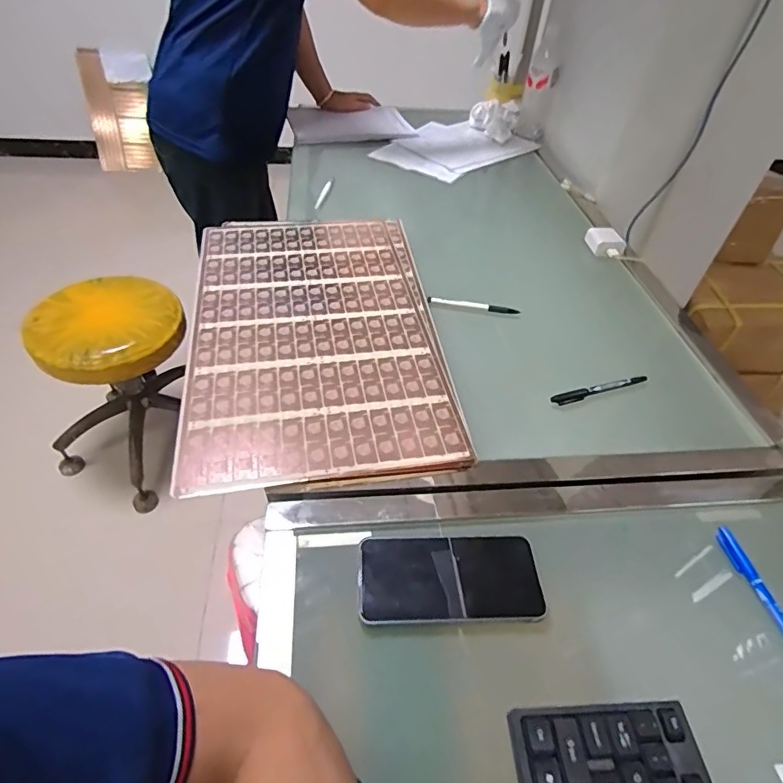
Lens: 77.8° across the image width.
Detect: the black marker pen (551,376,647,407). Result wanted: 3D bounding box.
[{"bbox_3d":[0.258,-0.003,0.602,0.139,0.016,0.011,-11,48,-14],"label":"black marker pen"}]

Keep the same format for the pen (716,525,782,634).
[{"bbox_3d":[0.331,0.186,0.427,0.015,0.012,0.139,-6,47,-9],"label":"pen"}]

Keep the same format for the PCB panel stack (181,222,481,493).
[{"bbox_3d":[-0.102,-0.094,0.660,0.310,0.024,0.514,-6,47,-10],"label":"PCB panel stack"}]

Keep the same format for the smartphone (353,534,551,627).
[{"bbox_3d":[0.050,0.162,0.423,0.155,0.016,0.074,1,46,-2],"label":"smartphone"}]

